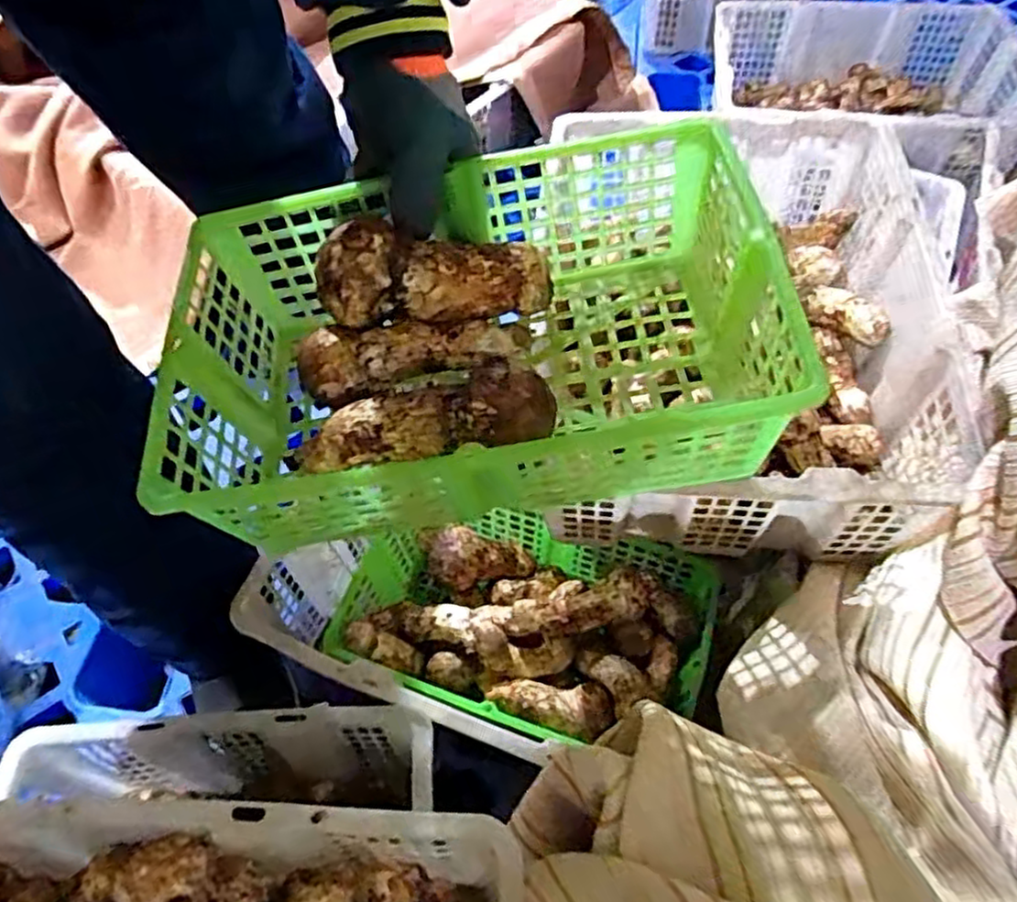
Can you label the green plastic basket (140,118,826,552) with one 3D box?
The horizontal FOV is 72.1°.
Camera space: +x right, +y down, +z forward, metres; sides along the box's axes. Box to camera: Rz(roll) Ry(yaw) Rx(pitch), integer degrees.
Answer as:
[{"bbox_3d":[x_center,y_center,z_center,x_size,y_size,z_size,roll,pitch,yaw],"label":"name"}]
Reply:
[{"bbox_3d":[-0.025,-0.062,0.420,0.332,0.123,0.207,-6,55,0],"label":"green plastic basket"}]

